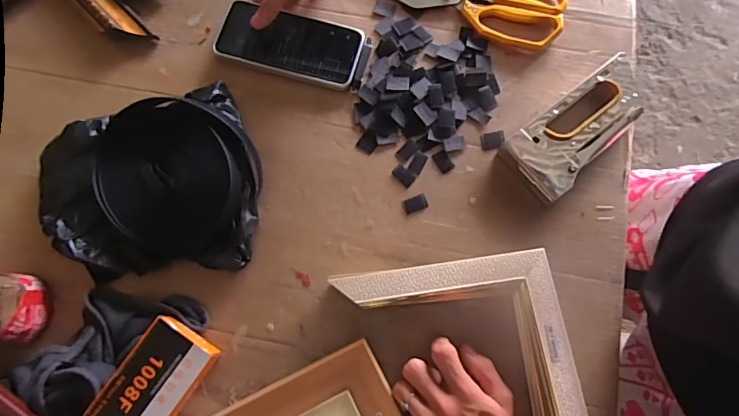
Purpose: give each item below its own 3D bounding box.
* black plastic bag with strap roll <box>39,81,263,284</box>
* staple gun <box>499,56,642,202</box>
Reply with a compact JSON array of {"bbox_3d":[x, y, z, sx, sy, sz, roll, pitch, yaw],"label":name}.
[{"bbox_3d":[-0.213,-0.018,0.448,0.208,0.056,0.190,-19,77,-5],"label":"black plastic bag with strap roll"},{"bbox_3d":[0.225,-0.088,0.483,0.174,0.026,0.076,-40,79,-9],"label":"staple gun"}]

